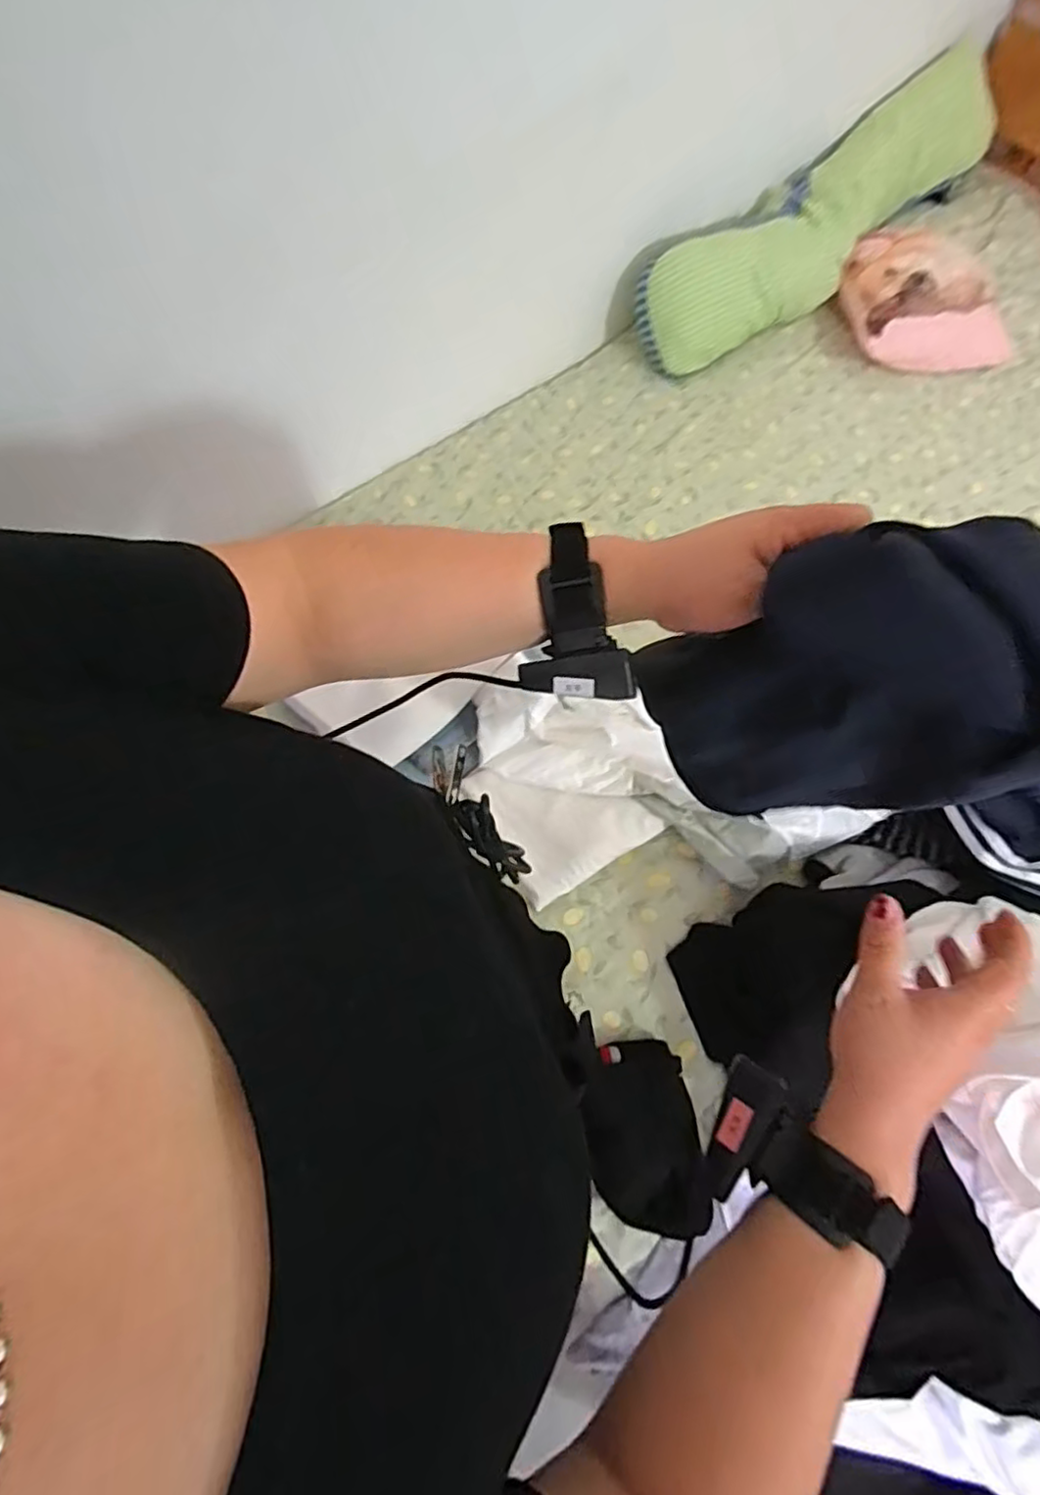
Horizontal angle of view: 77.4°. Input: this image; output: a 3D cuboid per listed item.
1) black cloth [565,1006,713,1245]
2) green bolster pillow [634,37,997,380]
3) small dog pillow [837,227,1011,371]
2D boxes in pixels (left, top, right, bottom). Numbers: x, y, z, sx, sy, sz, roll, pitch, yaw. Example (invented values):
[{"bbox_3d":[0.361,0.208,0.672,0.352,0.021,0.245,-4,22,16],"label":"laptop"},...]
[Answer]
[{"bbox_3d":[0.118,0.386,0.668,0.113,0.099,0.188,-8,68,-6],"label":"black cloth"},{"bbox_3d":[0.519,-0.929,1.129,0.720,0.243,0.179,-37,74,-16],"label":"green bolster pillow"},{"bbox_3d":[0.713,-0.789,1.139,0.261,0.107,0.245,-11,69,-7],"label":"small dog pillow"}]

